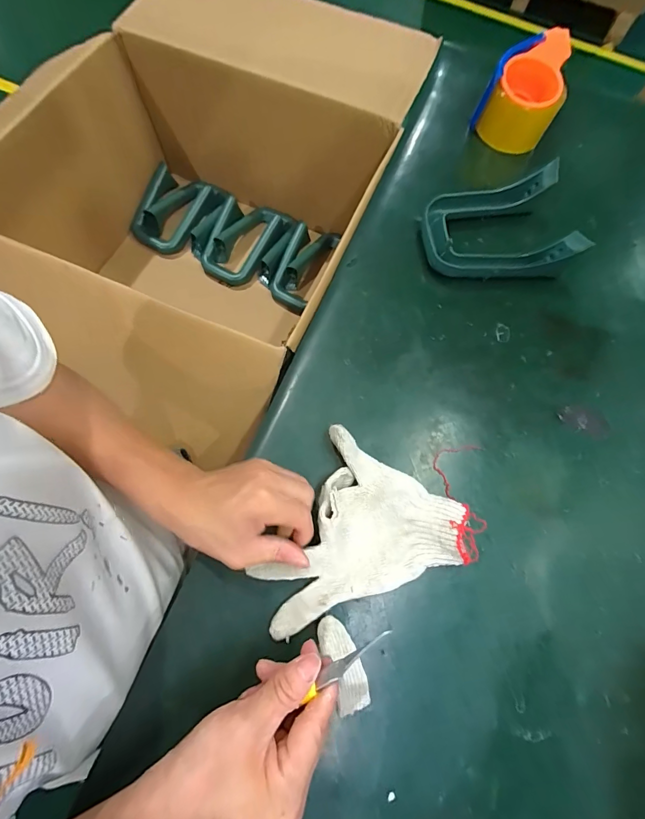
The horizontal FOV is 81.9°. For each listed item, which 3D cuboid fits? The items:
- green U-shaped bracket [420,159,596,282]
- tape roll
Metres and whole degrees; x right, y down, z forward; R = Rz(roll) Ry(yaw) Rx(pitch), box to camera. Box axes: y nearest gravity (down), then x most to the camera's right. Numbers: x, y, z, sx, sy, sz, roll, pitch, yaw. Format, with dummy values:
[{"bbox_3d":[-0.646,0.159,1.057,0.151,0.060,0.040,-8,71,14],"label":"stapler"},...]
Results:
[{"bbox_3d":[0.202,-0.215,0.440,0.157,0.052,0.122,-7,72,-3],"label":"green U-shaped bracket"},{"bbox_3d":[0.275,-0.432,0.509,0.098,0.083,0.120,25,73,7],"label":"tape roll"}]

